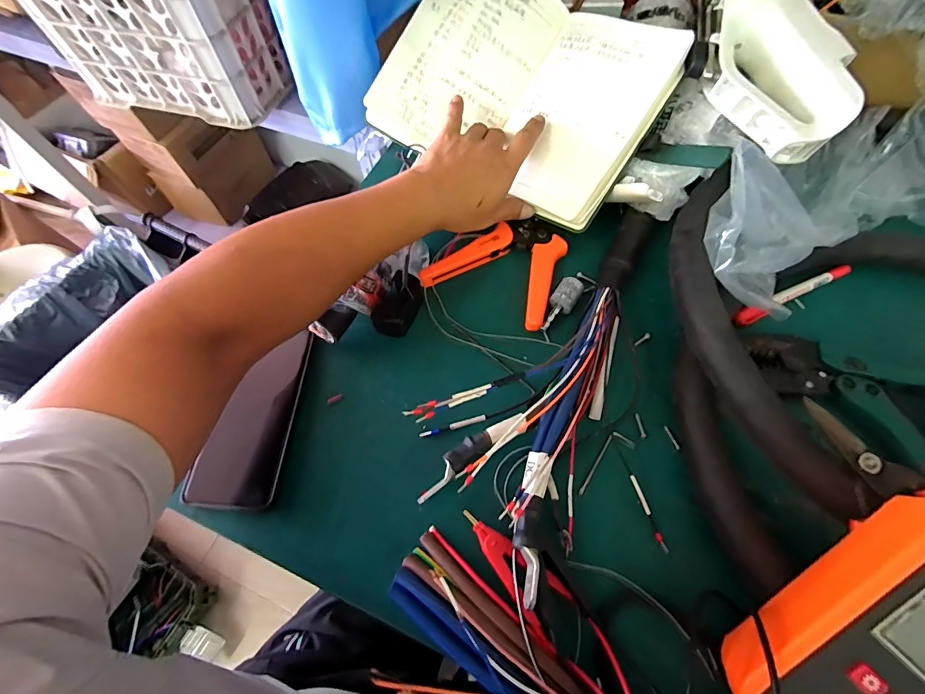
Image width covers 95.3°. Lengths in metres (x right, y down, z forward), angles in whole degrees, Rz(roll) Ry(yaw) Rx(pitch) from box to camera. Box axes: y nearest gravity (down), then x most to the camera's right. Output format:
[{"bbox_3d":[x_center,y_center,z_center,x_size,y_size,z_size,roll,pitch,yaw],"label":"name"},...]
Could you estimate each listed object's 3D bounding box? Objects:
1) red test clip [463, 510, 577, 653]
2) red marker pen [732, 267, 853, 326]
[{"bbox_3d":[0.035,0.159,0.303,0.037,0.021,0.097,-42,68,-18],"label":"red test clip"},{"bbox_3d":[0.322,-0.051,0.410,0.141,0.011,0.014,-24,64,-10],"label":"red marker pen"}]

